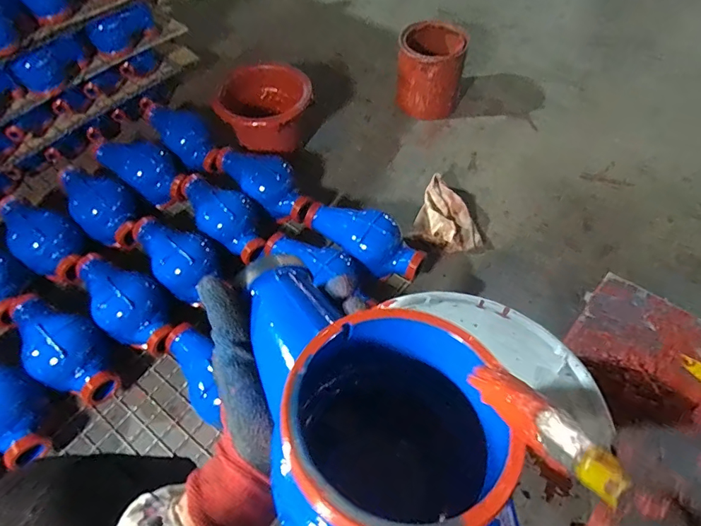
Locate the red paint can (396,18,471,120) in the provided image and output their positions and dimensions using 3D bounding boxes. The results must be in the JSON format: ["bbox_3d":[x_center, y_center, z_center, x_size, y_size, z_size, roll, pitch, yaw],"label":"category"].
[{"bbox_3d":[0.190,-0.457,1.080,0.152,0.164,0.151,8,58,8],"label":"red paint can"}]

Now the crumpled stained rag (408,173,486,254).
[{"bbox_3d":[0.209,-0.090,0.918,0.147,0.052,0.140,20,60,15],"label":"crumpled stained rag"}]

